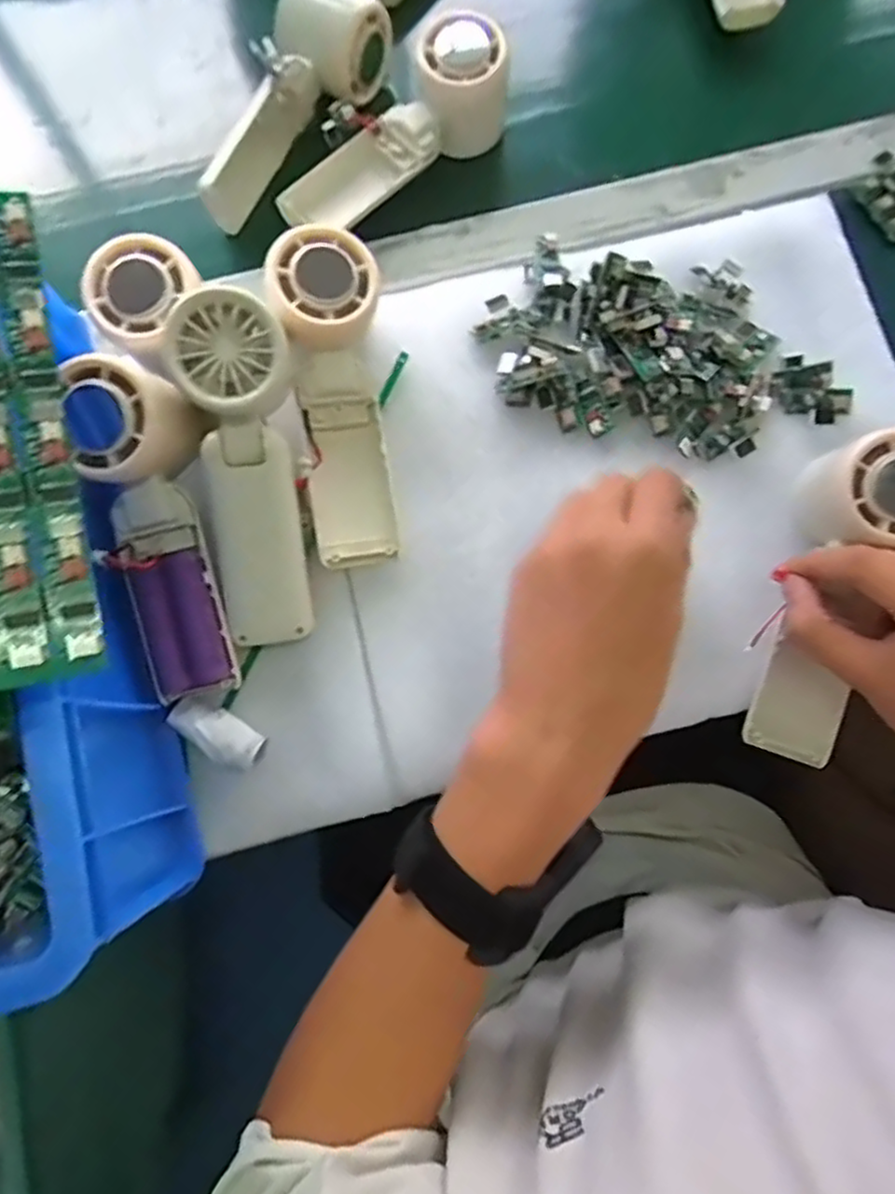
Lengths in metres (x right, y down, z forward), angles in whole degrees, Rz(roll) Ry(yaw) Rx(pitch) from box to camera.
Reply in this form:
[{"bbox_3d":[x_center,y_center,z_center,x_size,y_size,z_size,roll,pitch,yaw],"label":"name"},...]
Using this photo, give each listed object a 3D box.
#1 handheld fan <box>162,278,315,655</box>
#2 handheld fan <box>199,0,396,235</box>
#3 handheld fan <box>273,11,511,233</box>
[{"bbox_3d":[-0.096,-0.062,0.347,0.053,0.050,0.165,-4,108,0],"label":"handheld fan"},{"bbox_3d":[-0.104,-0.309,0.437,0.060,0.051,0.159,31,80,6],"label":"handheld fan"},{"bbox_3d":[-0.030,-0.286,0.442,0.157,0.058,0.065,-29,76,15],"label":"handheld fan"}]

